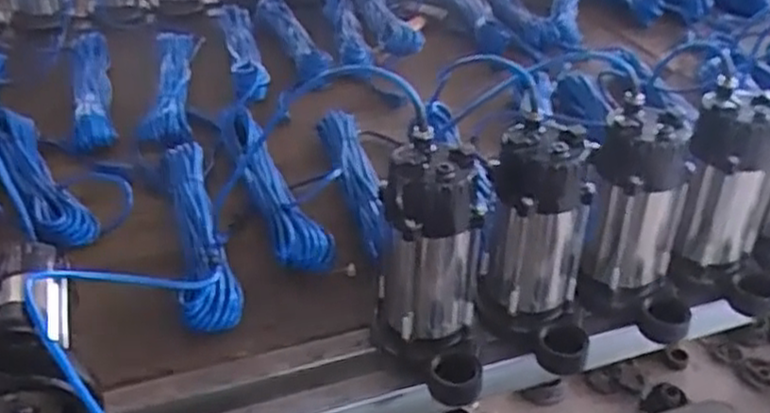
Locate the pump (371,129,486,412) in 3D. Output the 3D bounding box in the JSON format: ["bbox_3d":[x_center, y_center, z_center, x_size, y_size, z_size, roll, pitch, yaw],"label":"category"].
[{"bbox_3d":[0.043,0.064,0.753,0.106,0.224,0.137,2,35,1],"label":"pump"}]

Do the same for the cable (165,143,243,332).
[{"bbox_3d":[-0.240,0.028,0.963,0.075,0.070,0.333,-8,36,-14],"label":"cable"}]

